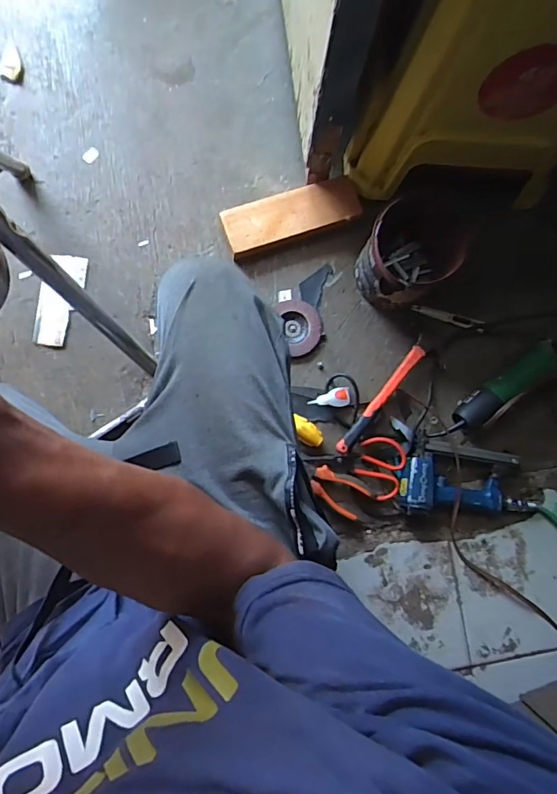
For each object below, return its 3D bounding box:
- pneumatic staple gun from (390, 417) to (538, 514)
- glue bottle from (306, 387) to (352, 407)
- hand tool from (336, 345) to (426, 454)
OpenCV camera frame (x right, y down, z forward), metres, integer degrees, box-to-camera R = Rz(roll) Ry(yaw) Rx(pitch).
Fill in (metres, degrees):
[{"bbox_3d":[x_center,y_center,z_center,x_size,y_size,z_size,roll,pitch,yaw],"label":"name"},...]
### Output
[{"bbox_3d":[0.315,0.115,0.795,0.242,0.044,0.151,1,85,-5],"label":"pneumatic staple gun"},{"bbox_3d":[0.084,0.004,0.808,0.078,0.016,0.032,-10,86,-21],"label":"glue bottle"},{"bbox_3d":[0.174,0.006,0.806,0.028,0.032,0.224,40,82,-1],"label":"hand tool"}]

